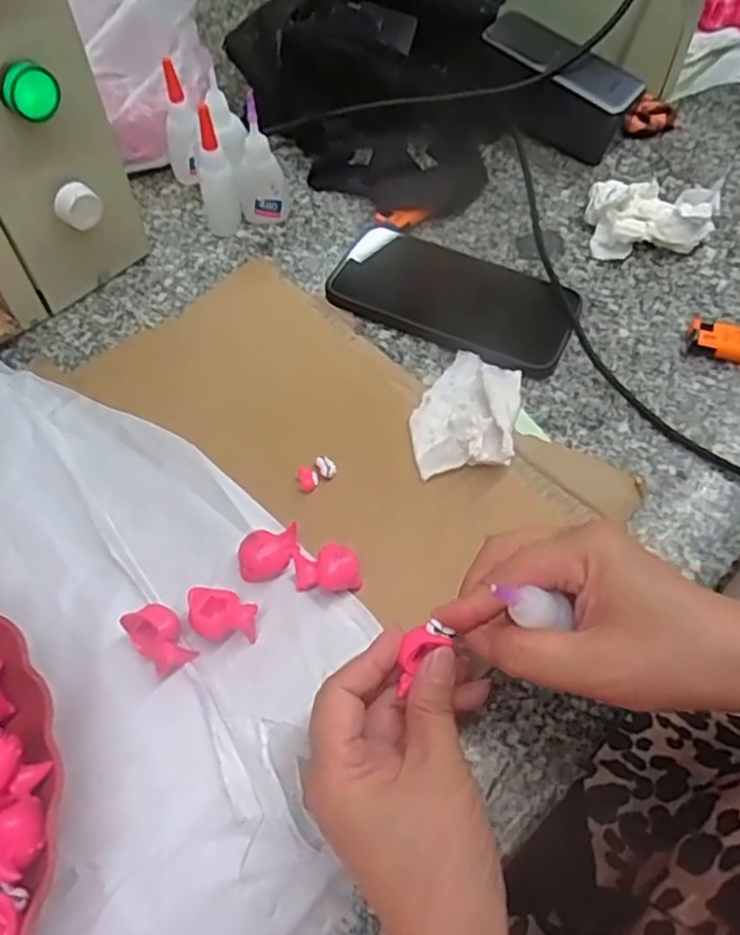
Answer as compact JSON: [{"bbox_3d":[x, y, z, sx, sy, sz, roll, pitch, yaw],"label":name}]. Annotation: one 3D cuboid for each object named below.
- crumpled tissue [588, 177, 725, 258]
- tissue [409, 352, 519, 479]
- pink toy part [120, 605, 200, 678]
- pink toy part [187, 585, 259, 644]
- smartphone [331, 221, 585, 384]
[{"bbox_3d":[0.209,-0.183,0.512,0.089,0.033,0.059,4,58,0],"label":"crumpled tissue"},{"bbox_3d":[0.059,-0.037,0.419,0.058,0.018,0.096,12,58,6],"label":"tissue"},{"bbox_3d":[-0.099,0.080,0.331,0.022,0.018,0.032,-39,66,-23],"label":"pink toy part"},{"bbox_3d":[-0.071,0.072,0.338,0.032,0.017,0.025,2,58,0],"label":"pink toy part"},{"bbox_3d":[0.058,-0.118,0.474,0.159,0.016,0.078,25,68,9],"label":"smartphone"}]

